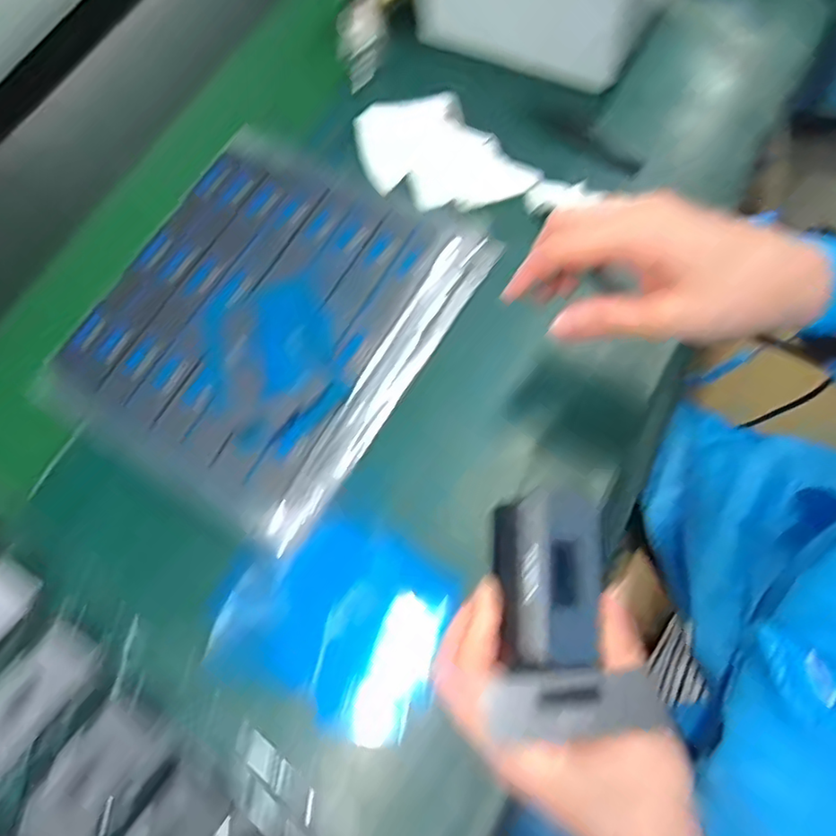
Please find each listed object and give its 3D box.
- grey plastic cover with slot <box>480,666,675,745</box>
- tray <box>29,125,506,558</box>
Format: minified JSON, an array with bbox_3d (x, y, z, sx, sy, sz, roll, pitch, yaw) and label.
[{"bbox_3d":[0.063,0.113,0.236,0.066,0.004,0.025,-3,70,2],"label":"grey plastic cover with slot"},{"bbox_3d":[-0.106,-0.075,0.406,0.229,0.029,0.258,28,75,17],"label":"tray"}]

